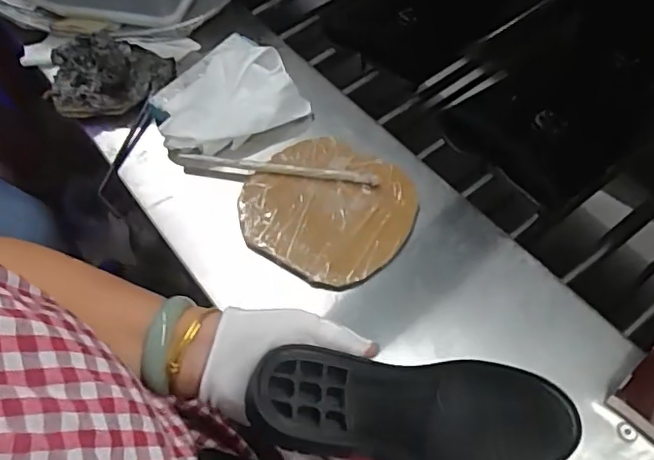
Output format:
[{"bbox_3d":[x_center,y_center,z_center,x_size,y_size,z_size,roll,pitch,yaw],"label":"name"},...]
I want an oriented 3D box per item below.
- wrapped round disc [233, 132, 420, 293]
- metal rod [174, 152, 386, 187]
[{"bbox_3d":[-0.001,-0.020,0.538,0.154,0.016,0.145,-2,58,3],"label":"wrapped round disc"},{"bbox_3d":[-0.055,-0.060,0.559,0.207,0.007,0.013,8,59,9],"label":"metal rod"}]

